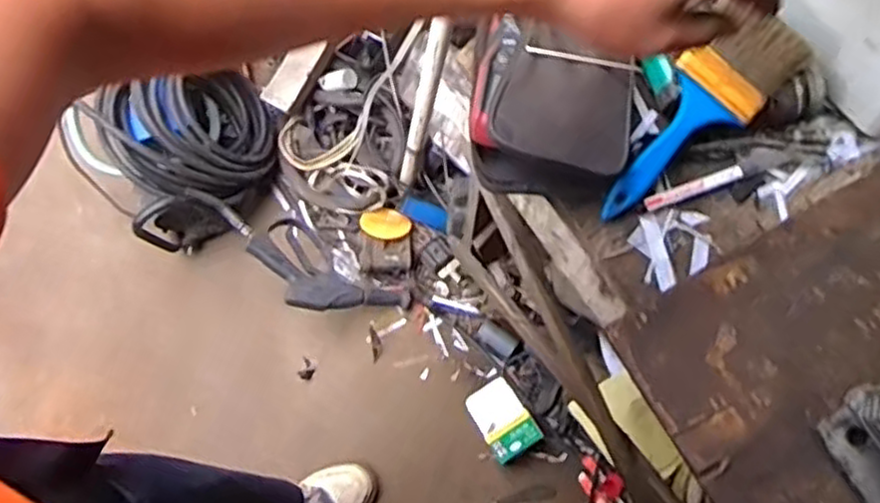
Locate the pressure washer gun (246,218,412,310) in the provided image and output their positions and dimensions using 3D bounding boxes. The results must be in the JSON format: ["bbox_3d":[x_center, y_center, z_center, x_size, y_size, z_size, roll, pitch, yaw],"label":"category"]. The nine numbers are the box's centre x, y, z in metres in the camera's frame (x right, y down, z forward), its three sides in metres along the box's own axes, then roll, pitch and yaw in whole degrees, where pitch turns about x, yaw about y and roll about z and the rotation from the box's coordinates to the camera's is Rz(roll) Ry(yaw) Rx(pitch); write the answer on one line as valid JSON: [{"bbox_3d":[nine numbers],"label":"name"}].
[{"bbox_3d":[-0.200,0.049,1.241,0.270,0.169,0.056,36,118,6],"label":"pressure washer gun"}]

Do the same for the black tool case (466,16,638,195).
[{"bbox_3d":[0.088,-0.114,0.582,0.132,0.062,0.130,12,79,4],"label":"black tool case"}]

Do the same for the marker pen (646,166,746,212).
[{"bbox_3d":[0.206,-0.053,0.584,0.082,0.007,0.013,-19,78,-2],"label":"marker pen"}]

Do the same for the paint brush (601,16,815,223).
[{"bbox_3d":[0.198,-0.104,0.571,0.065,0.019,0.191,45,103,10],"label":"paint brush"}]

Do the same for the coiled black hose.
[{"bbox_3d":[-0.434,-0.197,1.273,0.255,0.208,0.253,0,78,2],"label":"coiled black hose"}]

